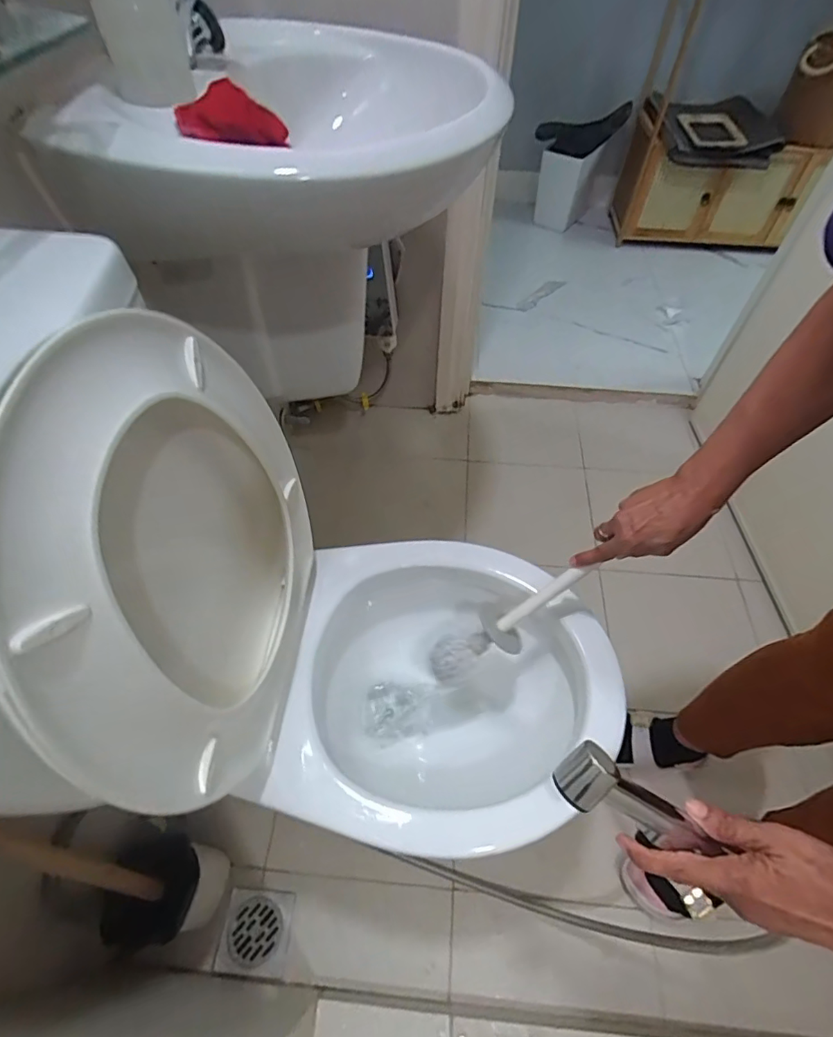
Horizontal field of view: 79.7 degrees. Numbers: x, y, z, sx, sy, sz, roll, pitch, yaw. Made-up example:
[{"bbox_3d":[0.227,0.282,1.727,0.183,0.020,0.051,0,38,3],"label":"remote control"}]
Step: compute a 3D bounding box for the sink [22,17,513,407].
[{"bbox_3d":[-0.109,-0.391,0.729,0.384,0.429,0.534,10,55,6],"label":"sink"}]

